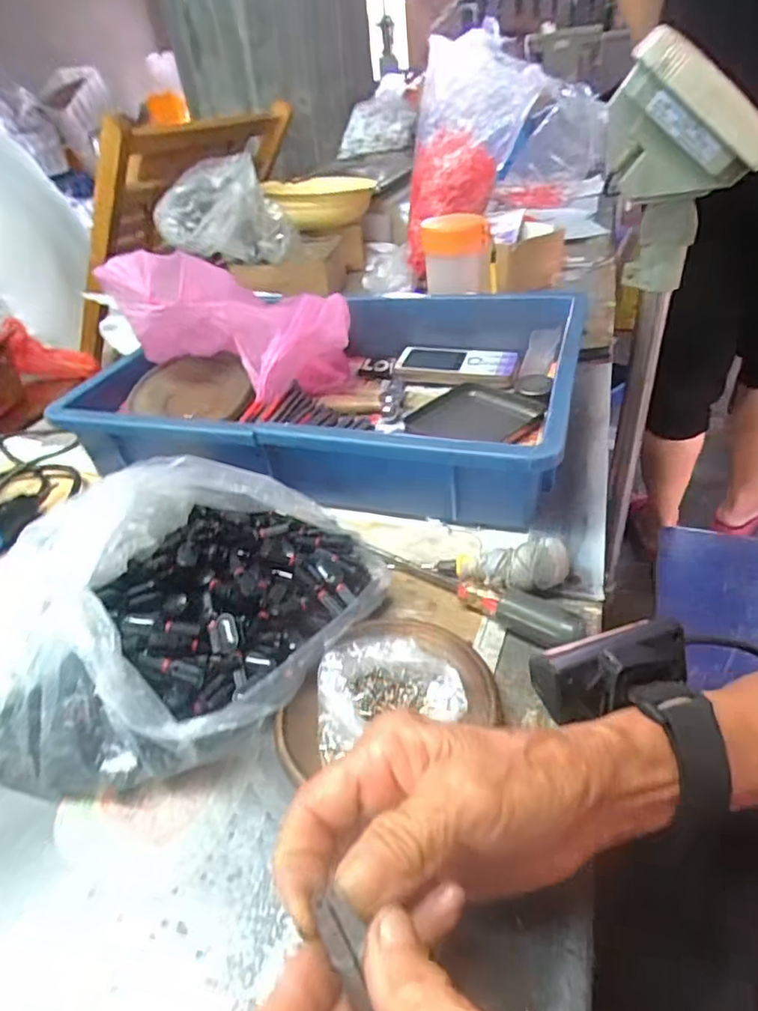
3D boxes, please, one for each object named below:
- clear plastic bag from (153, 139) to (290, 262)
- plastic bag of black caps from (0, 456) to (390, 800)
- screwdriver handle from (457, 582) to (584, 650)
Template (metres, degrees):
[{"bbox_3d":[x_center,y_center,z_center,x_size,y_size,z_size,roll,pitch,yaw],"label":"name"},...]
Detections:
[{"bbox_3d":[-0.217,-0.408,0.811,0.172,0.122,0.134,-18,39,-13],"label":"clear plastic bag"},{"bbox_3d":[-0.110,0.054,0.350,0.210,0.093,0.193,-3,38,6],"label":"plastic bag of black caps"},{"bbox_3d":[0.083,0.065,0.358,0.076,0.022,0.018,20,45,28],"label":"screwdriver handle"}]

